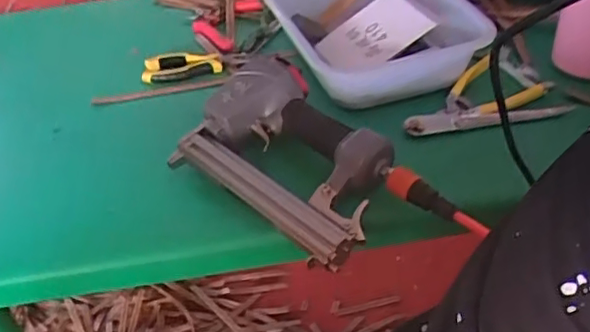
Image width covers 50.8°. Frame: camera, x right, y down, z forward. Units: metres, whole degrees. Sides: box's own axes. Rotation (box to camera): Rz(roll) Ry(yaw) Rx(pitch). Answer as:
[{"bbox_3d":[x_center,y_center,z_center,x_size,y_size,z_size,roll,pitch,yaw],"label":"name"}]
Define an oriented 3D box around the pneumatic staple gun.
[{"bbox_3d":[-0.002,-0.016,0.533,0.188,0.054,0.120,30,51,35],"label":"pneumatic staple gun"}]

